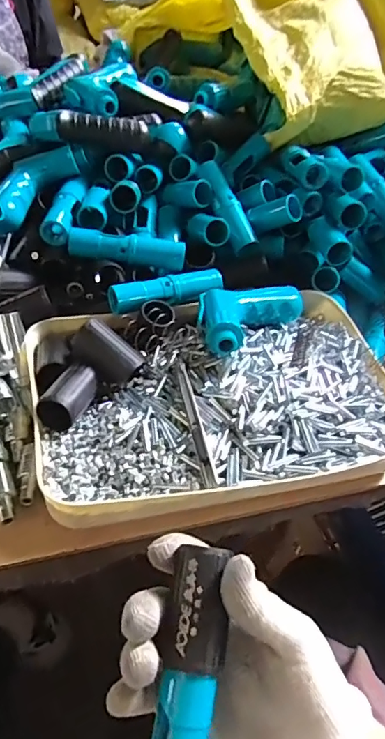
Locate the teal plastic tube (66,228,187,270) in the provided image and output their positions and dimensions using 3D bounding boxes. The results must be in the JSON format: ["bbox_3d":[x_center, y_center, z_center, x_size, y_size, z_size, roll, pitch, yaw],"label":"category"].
[{"bbox_3d":[-0.068,-0.126,0.524,0.120,0.029,0.021,2,42,-5],"label":"teal plastic tube"}]

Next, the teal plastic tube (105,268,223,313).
[{"bbox_3d":[-0.026,-0.081,0.514,0.117,0.023,0.024,-13,46,-20],"label":"teal plastic tube"}]

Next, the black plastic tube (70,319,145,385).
[{"bbox_3d":[-0.077,-0.014,0.455,0.061,0.036,0.025,41,22,0],"label":"black plastic tube"}]

